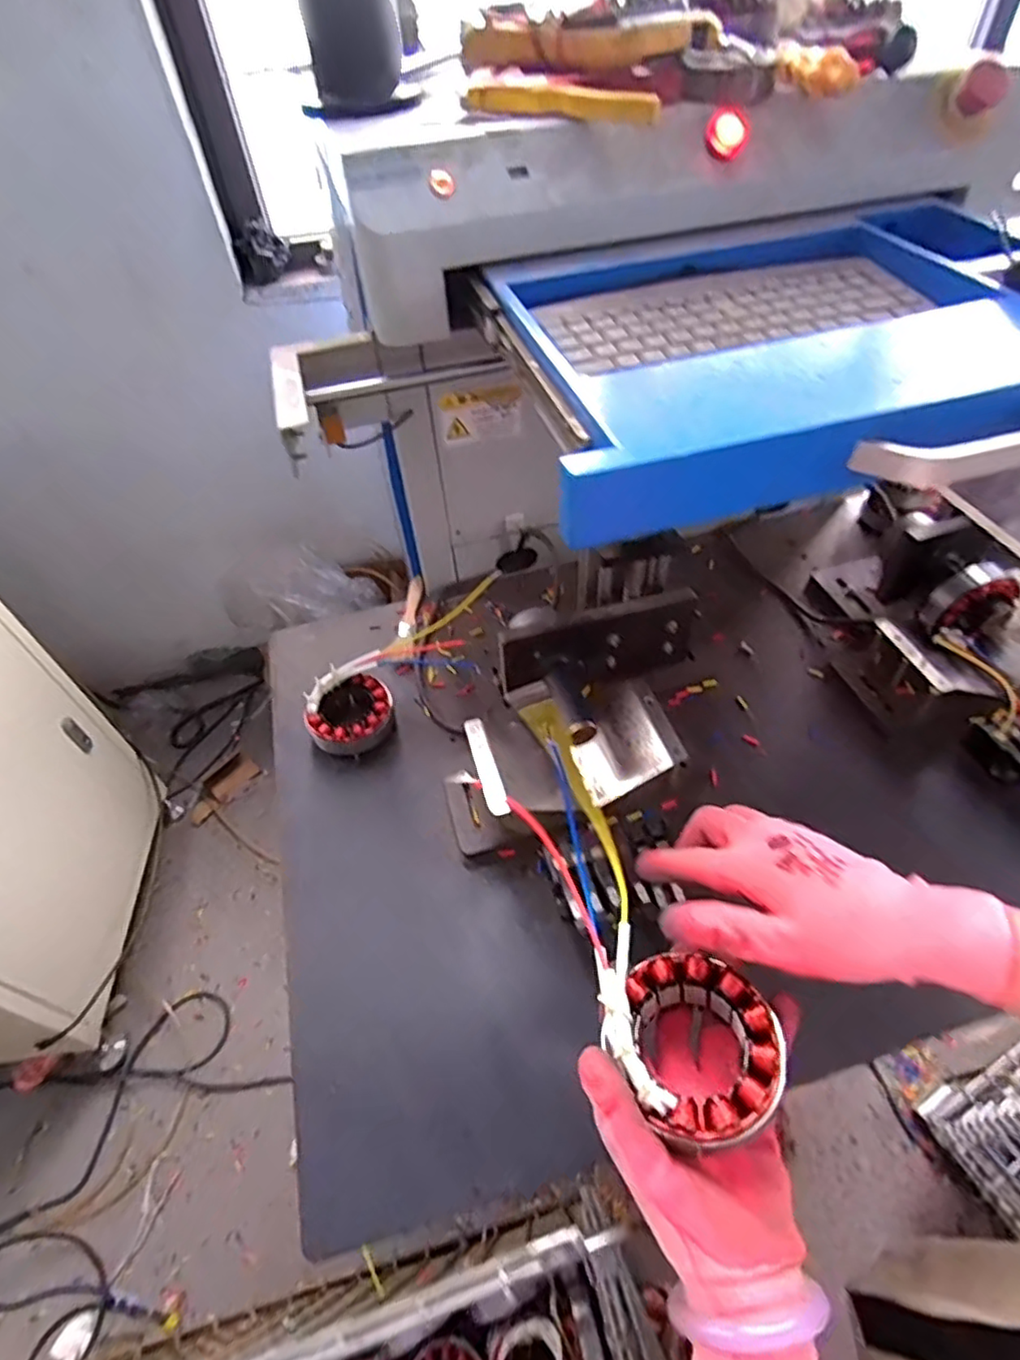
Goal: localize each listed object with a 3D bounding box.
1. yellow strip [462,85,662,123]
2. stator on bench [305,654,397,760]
[{"bbox_3d":[0.038,-0.442,0.497,0.157,0.017,0.020,16,53,17],"label":"yellow strip"},{"bbox_3d":[-0.166,0.030,0.678,0.087,0.047,0.102,-15,51,-8],"label":"stator on bench"}]

